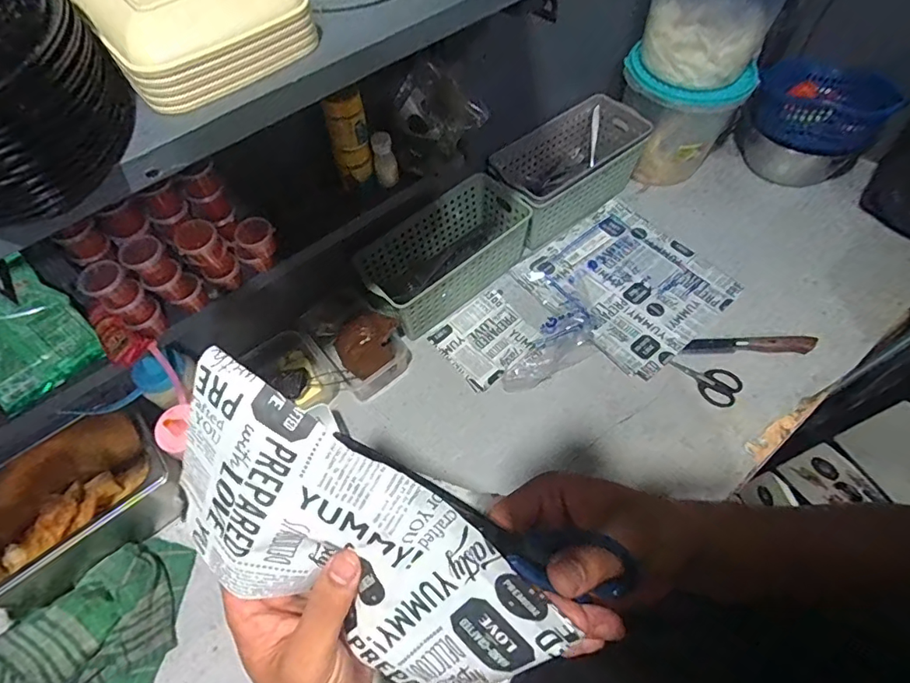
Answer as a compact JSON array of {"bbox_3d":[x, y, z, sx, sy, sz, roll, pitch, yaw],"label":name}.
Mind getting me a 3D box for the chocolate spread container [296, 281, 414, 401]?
[{"bbox_3d":[-0.151,-0.005,0.774,0.112,0.067,0.157,-38,66,-17],"label":"chocolate spread container"}]

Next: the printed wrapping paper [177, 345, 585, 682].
[{"bbox_3d":[-0.060,0.114,0.269,0.222,0.126,0.020,36,23,-1],"label":"printed wrapping paper"}]

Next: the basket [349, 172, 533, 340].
[{"bbox_3d":[-0.017,-0.144,0.816,0.277,0.112,0.131,-38,66,-17],"label":"basket"}]

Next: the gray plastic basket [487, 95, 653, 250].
[{"bbox_3d":[0.197,-0.313,0.898,0.288,0.122,0.144,-35,65,-16],"label":"gray plastic basket"}]

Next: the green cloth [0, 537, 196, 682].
[{"bbox_3d":[-0.448,0.364,0.592,0.198,0.037,0.247,9,62,8],"label":"green cloth"}]

